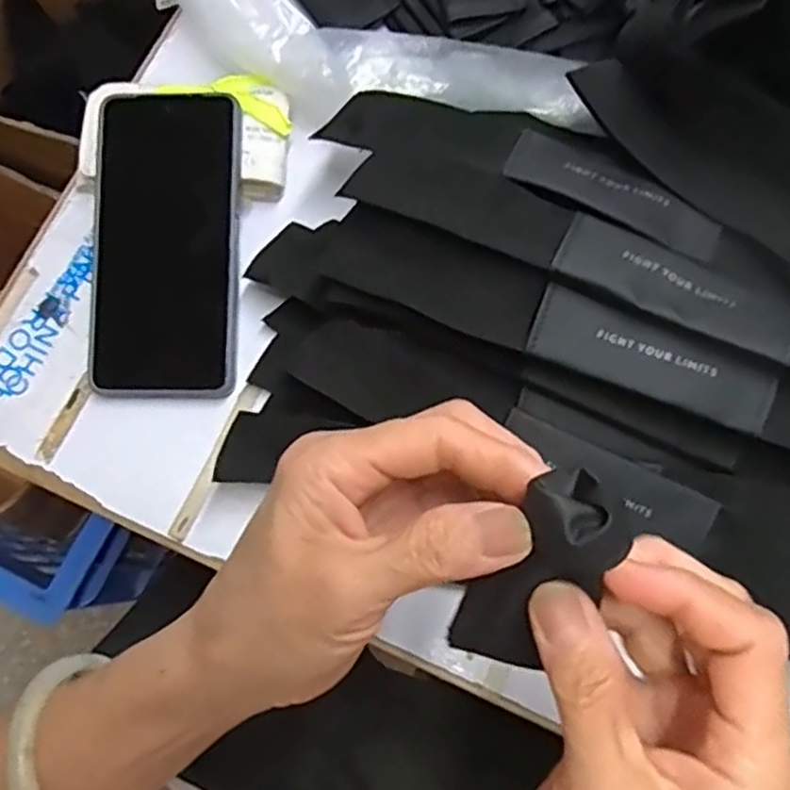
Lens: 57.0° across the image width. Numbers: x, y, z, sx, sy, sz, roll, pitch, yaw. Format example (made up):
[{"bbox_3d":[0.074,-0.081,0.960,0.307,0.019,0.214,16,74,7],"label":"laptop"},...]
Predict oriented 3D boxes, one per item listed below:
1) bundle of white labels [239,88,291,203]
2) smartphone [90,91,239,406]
[{"bbox_3d":[-0.074,-0.144,0.416,0.025,0.020,0.063,3,89,3],"label":"bundle of white labels"},{"bbox_3d":[-0.129,-0.083,0.402,0.084,0.015,0.168,-1,85,11],"label":"smartphone"}]

